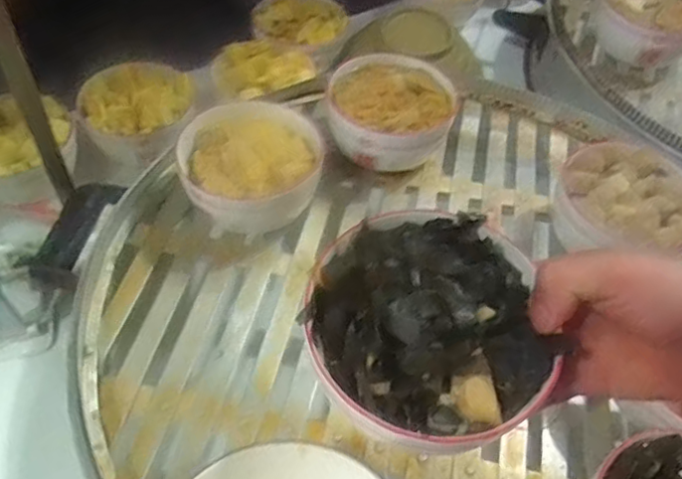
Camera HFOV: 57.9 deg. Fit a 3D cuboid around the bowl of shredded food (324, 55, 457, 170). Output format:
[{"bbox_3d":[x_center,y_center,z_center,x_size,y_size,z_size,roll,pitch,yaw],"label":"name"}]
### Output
[{"bbox_3d":[0.051,-0.125,0.641,0.127,0.075,0.139,1,53,-2],"label":"bowl of shredded food"}]

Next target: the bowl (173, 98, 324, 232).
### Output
[{"bbox_3d":[-0.083,-0.055,0.574,0.126,0.075,0.134,1,53,-2],"label":"bowl"}]

